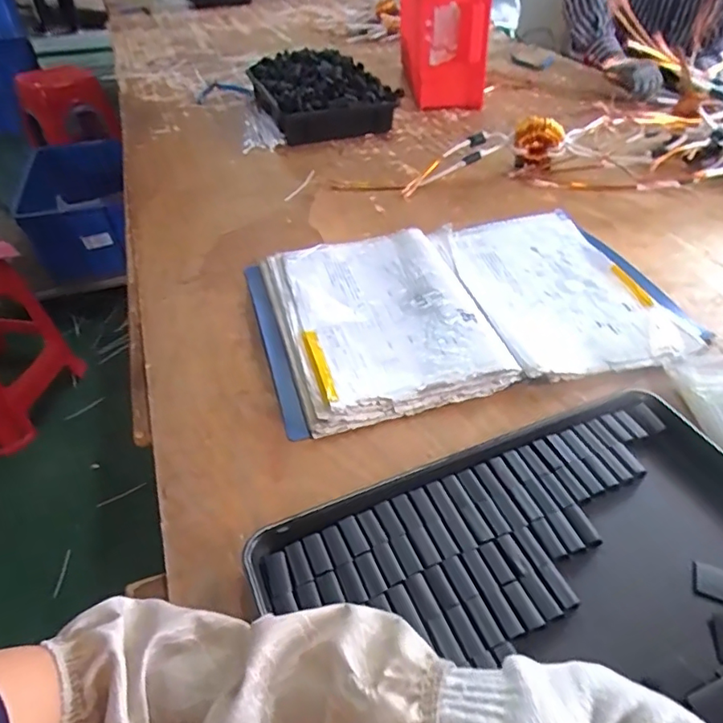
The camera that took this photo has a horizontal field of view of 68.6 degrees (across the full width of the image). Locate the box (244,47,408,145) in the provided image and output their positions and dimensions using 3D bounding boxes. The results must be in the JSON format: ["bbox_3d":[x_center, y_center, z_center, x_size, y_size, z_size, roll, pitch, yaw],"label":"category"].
[{"bbox_3d":[-0.088,-0.589,1.153,0.251,0.114,0.299,-16,44,-15],"label":"box"}]

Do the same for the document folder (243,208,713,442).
[{"bbox_3d":[0.116,-0.079,0.643,0.473,0.030,0.319,-12,43,-11],"label":"document folder"}]

